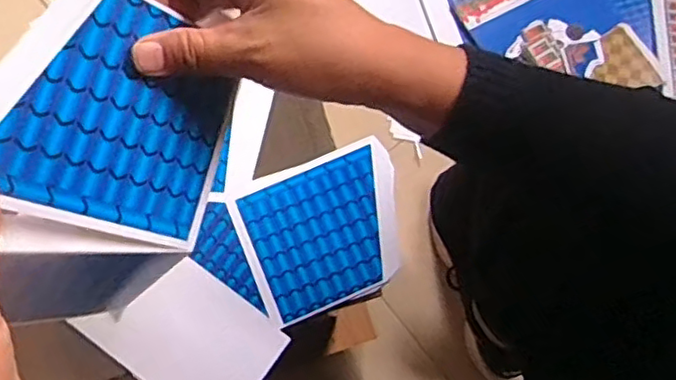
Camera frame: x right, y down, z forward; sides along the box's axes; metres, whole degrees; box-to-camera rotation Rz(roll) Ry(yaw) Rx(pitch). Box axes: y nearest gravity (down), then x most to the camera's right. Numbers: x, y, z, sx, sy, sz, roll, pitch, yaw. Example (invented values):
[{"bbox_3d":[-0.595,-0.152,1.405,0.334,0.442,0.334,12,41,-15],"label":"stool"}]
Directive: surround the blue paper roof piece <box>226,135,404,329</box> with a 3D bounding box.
[{"bbox_3d":[-0.010,0.032,0.518,0.133,0.005,0.117,-22,79,-3],"label":"blue paper roof piece"}]

